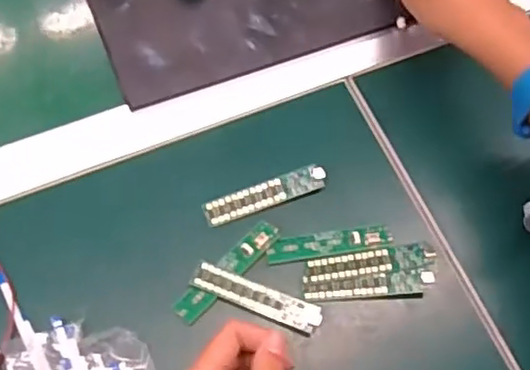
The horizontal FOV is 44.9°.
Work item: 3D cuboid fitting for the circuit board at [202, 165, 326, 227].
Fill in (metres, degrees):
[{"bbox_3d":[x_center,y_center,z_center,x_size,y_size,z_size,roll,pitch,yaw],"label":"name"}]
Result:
[{"bbox_3d":[0.000,0.006,0.430,0.083,0.006,0.017,-18,67,-11],"label":"circuit board"}]

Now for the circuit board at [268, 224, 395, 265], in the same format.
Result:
[{"bbox_3d":[0.043,0.038,0.420,0.082,0.004,0.017,-7,65,-6],"label":"circuit board"}]

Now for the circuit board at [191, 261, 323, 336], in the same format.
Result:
[{"bbox_3d":[-0.005,0.071,0.404,0.083,0.005,0.018,20,65,7],"label":"circuit board"}]

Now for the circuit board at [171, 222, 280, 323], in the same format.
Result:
[{"bbox_3d":[-0.024,0.054,0.409,0.017,0.004,0.082,41,69,15],"label":"circuit board"}]

